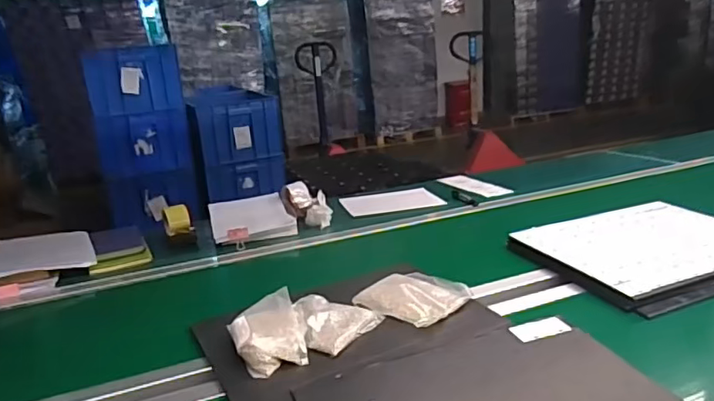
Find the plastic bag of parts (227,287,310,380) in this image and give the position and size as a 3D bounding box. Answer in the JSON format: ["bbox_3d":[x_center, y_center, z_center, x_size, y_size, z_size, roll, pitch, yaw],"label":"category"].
[{"bbox_3d":[-0.152,0.224,0.947,0.114,0.047,0.174,-11,20,-19],"label":"plastic bag of parts"}]

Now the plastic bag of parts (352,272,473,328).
[{"bbox_3d":[0.109,0.178,1.068,0.171,0.027,0.182,13,25,41],"label":"plastic bag of parts"}]

